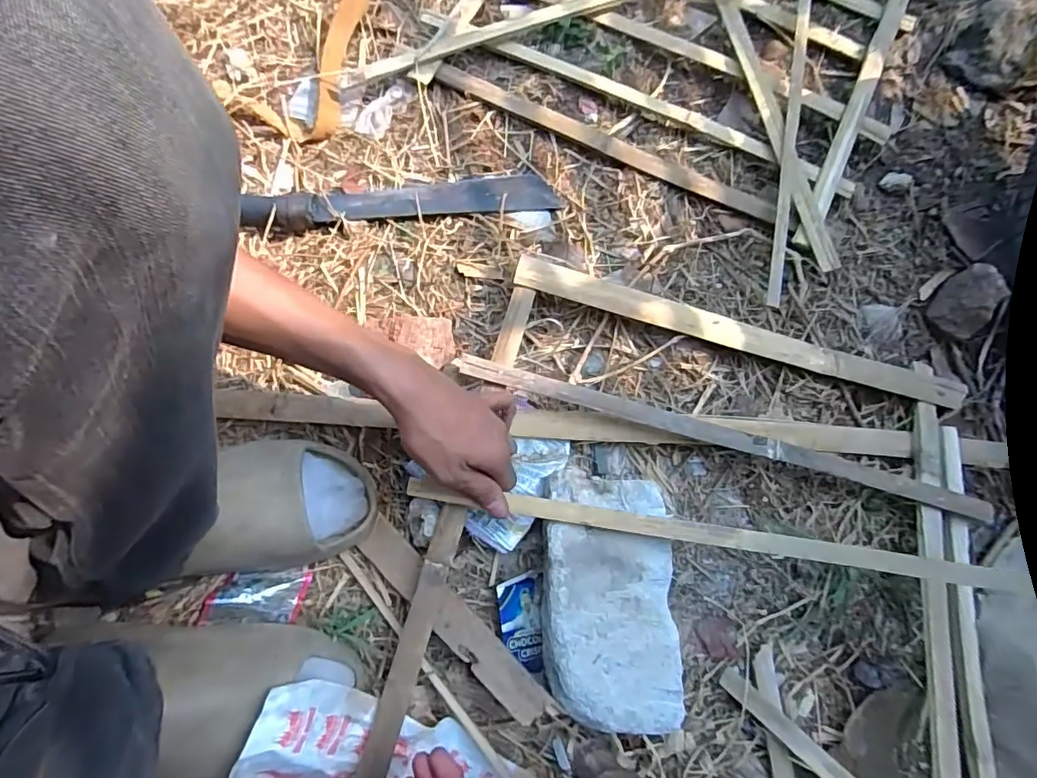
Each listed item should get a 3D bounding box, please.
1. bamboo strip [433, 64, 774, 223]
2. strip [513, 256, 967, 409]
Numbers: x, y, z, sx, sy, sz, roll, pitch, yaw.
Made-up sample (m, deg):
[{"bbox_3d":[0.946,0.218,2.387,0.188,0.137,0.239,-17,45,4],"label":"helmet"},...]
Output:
[{"bbox_3d":[0.091,-0.270,0.572,0.391,0.011,0.023,23,74,8],"label":"bamboo strip"},{"bbox_3d":[0.221,-0.055,0.521,0.456,0.013,0.033,16,69,-3],"label":"strip"}]

